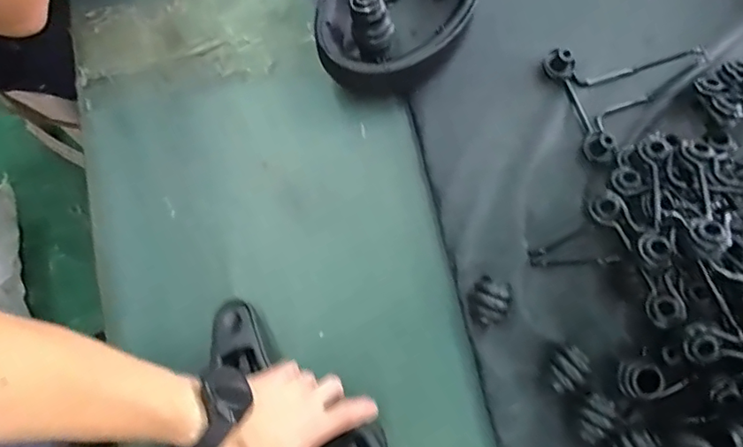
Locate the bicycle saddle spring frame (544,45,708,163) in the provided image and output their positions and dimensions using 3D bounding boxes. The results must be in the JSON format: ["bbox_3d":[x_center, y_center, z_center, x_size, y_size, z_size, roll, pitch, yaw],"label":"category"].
[{"bbox_3d":[0.329,-0.177,0.674,0.176,0.038,0.157,-20,77,-6],"label":"bicycle saddle spring frame"}]

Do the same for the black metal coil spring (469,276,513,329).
[{"bbox_3d":[0.132,0.090,0.602,0.041,0.043,0.049,23,77,4],"label":"black metal coil spring"}]

